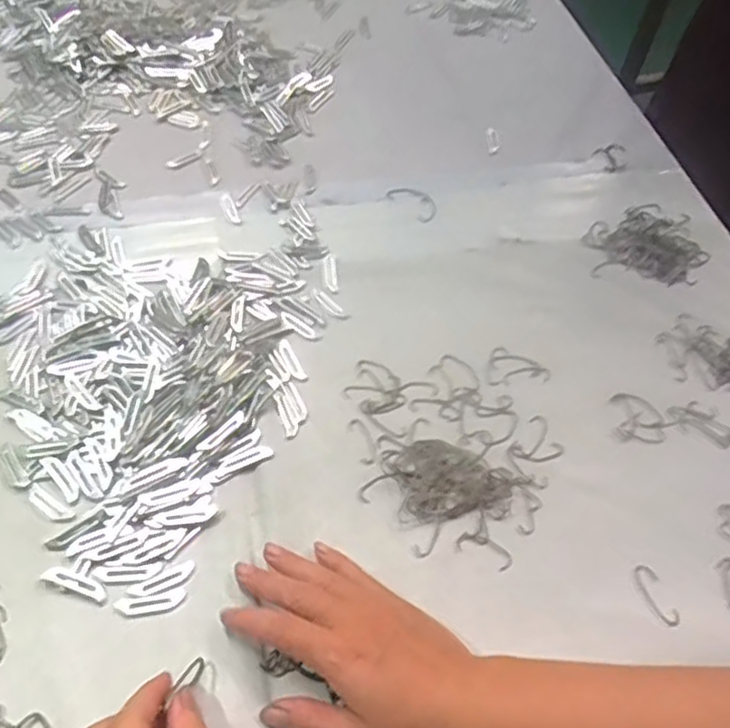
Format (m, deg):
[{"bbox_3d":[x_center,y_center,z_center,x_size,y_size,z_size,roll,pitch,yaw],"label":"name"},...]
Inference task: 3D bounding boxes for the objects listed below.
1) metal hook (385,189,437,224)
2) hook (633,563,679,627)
[{"bbox_3d":[0.048,-0.155,0.639,0.051,0.004,0.031,40,62,16],"label":"metal hook"},{"bbox_3d":[0.188,0.149,0.433,0.015,0.005,0.041,-16,58,-13],"label":"hook"}]

